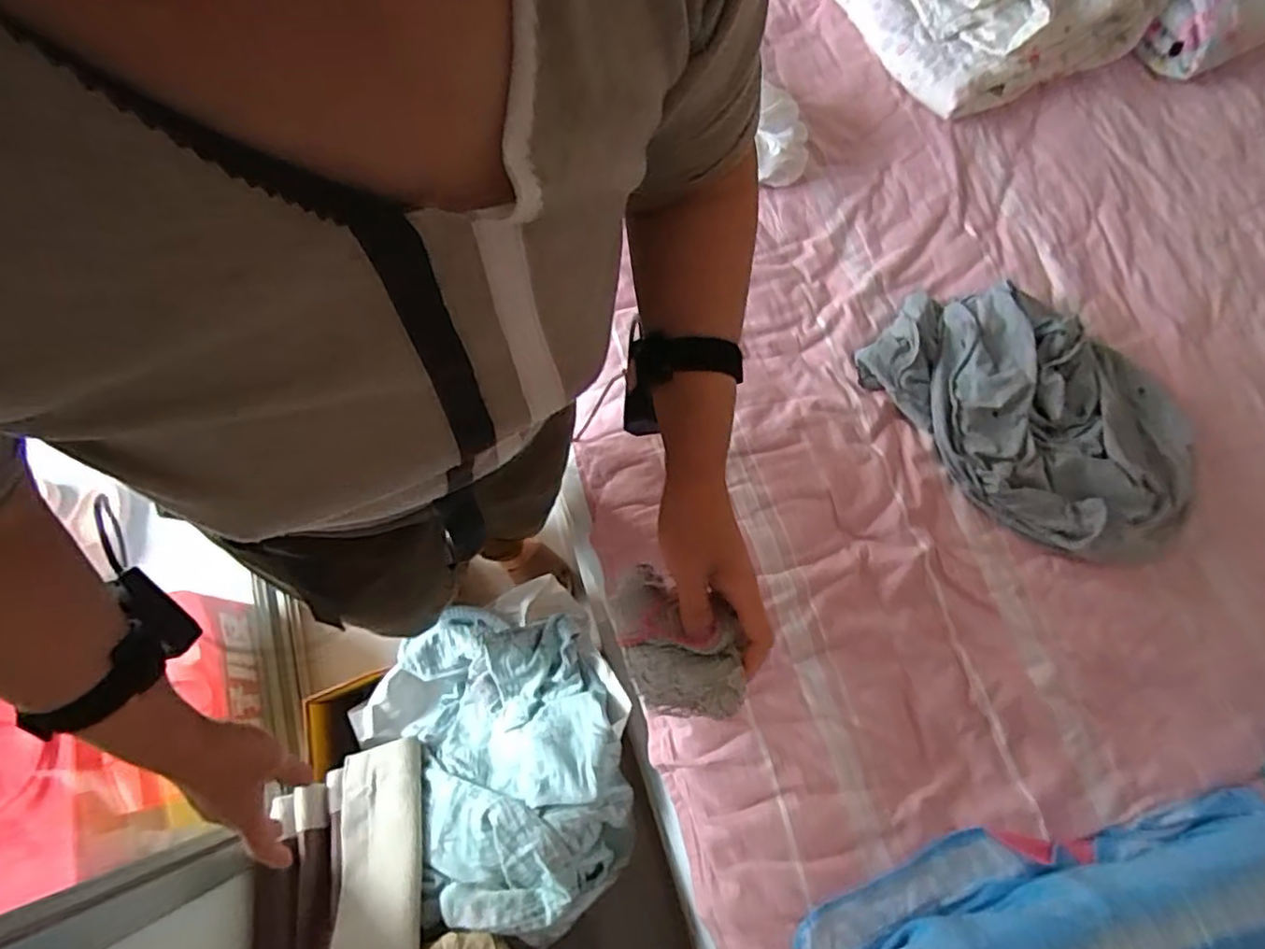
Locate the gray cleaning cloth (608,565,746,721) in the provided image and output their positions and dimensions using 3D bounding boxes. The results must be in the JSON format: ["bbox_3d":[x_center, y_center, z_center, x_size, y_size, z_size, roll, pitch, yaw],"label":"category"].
[{"bbox_3d":[0.030,0.113,0.450,0.073,0.065,0.109,-22,75,-9],"label":"gray cleaning cloth"}]

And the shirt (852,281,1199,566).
[{"bbox_3d":[0.618,-0.106,0.966,0.367,0.073,0.488,-38,78,-13],"label":"shirt"}]

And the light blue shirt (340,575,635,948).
[{"bbox_3d":[-0.179,0.402,0.927,0.363,0.170,0.447,-24,74,-13],"label":"light blue shirt"}]

